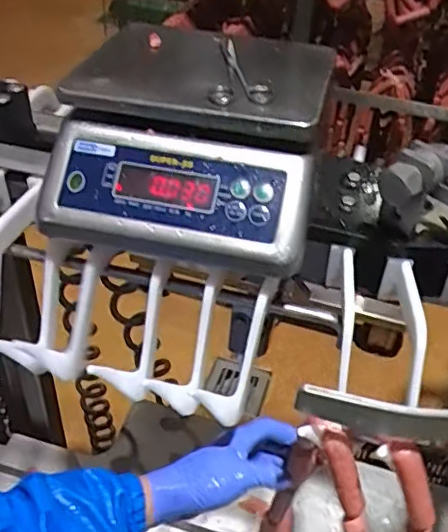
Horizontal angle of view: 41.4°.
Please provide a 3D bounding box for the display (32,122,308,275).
[{"bbox_3d":[-0.042,-0.055,0.506,0.216,0.055,0.099,11,81,7],"label":"display"}]

